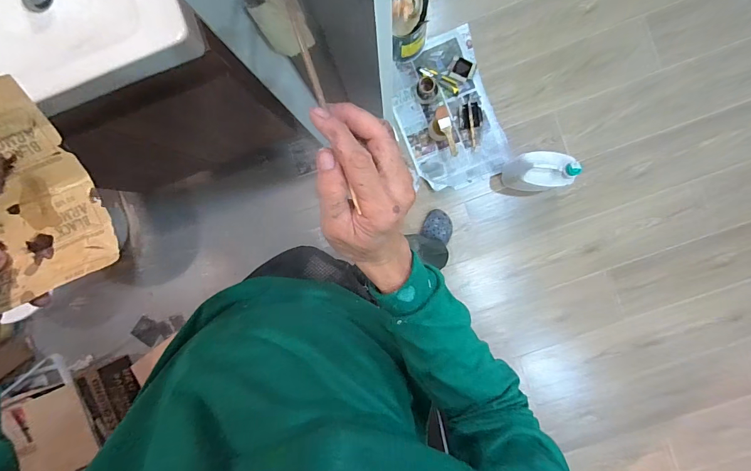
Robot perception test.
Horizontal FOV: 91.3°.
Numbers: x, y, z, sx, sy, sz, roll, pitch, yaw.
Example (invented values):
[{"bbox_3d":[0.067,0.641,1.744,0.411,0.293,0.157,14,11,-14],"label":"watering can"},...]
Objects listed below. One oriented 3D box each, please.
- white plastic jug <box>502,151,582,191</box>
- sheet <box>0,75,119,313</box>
[{"bbox_3d":[0.527,-0.206,1.205,0.168,0.255,0.106,5,95,1],"label":"white plastic jug"},{"bbox_3d":[-0.247,-0.019,0.233,0.103,0.053,0.124,-20,94,3],"label":"sheet"}]

